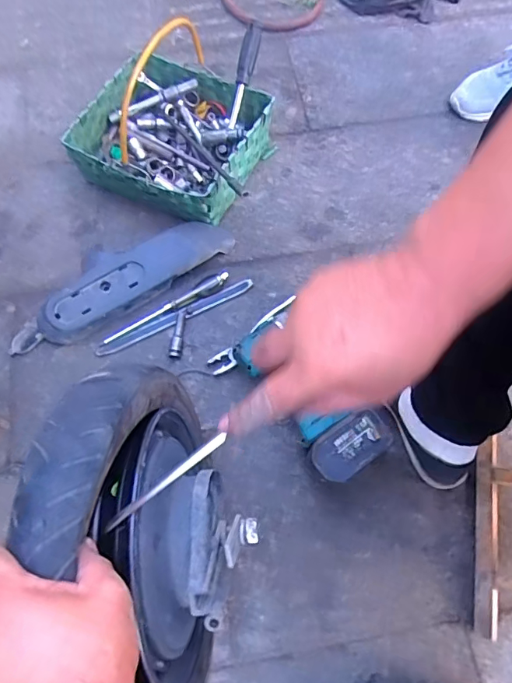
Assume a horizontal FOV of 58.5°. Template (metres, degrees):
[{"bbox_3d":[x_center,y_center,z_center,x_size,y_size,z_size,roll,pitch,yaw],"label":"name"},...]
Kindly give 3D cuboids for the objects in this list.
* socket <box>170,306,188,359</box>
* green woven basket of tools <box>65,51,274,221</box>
[{"bbox_3d":[-0.128,-0.015,0.763,0.017,0.019,0.091,6,66,3],"label":"socket"},{"bbox_3d":[-0.147,-0.383,0.882,0.334,0.141,0.286,24,68,10],"label":"green woven basket of tools"}]

